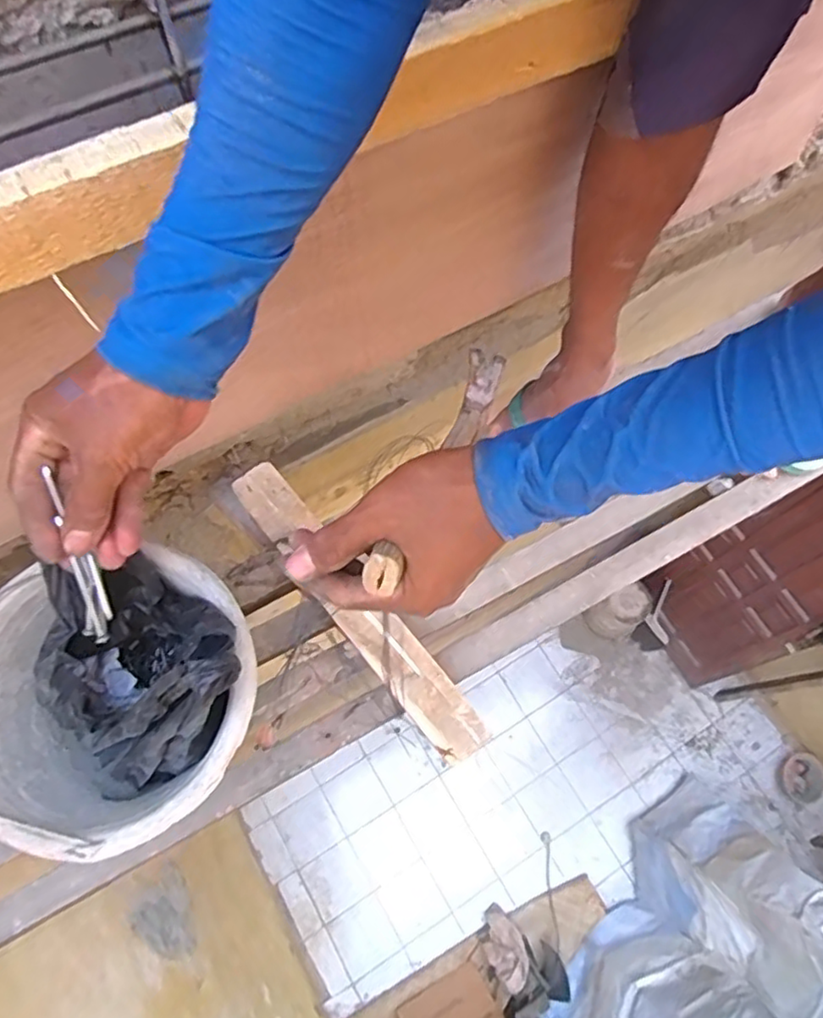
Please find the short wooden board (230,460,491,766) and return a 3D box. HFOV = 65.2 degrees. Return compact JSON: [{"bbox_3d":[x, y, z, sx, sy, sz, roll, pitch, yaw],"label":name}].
[{"bbox_3d":[-0.062,0.104,0.709,0.055,0.030,0.390,-38,75,-14],"label":"short wooden board"}]

